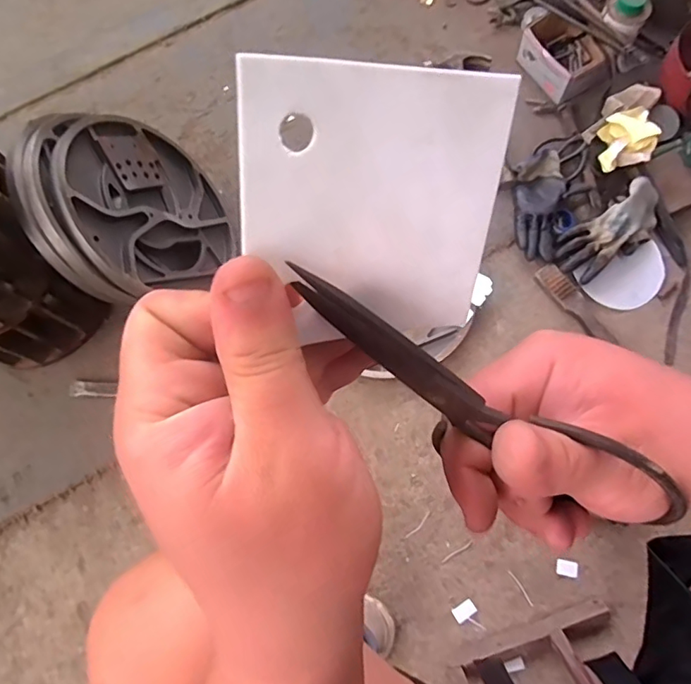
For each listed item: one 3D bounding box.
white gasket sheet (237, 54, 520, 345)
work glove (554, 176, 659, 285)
[{"bbox_3d":[0.010,-0.042,0.169,0.086,0.087,0.004,-7,32,-20],"label":"white gasket sheet"},{"bbox_3d":[0.484,-0.205,0.941,0.215,0.065,0.100,-39,75,-10],"label":"work glove"}]

